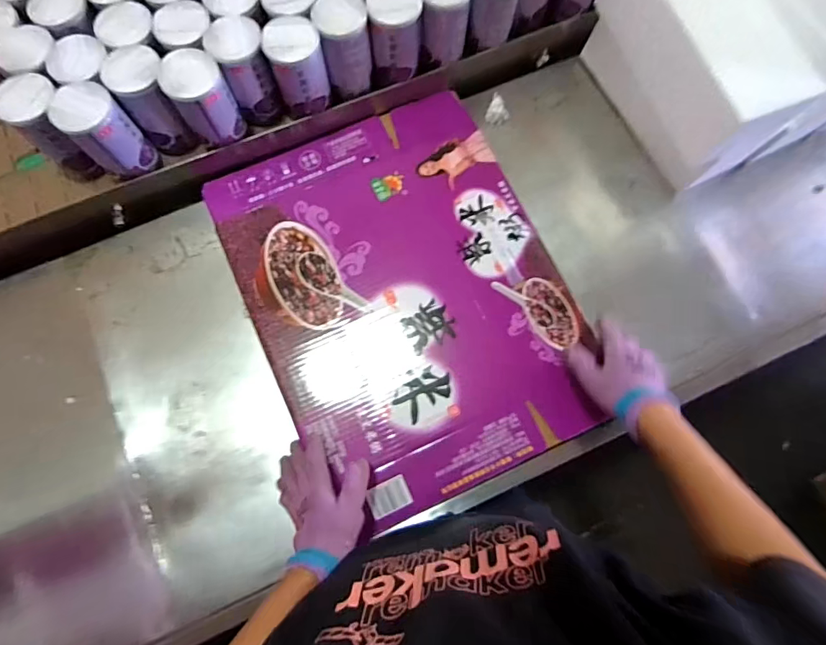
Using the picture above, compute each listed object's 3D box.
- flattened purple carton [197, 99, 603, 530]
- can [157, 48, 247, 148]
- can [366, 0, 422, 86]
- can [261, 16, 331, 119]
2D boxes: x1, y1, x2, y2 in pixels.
[{"bbox_3d":[-0.004,-0.044,0.592,0.369,0.014,0.485,-25,77,-7],"label":"flattened purple carton"},{"bbox_3d":[-0.252,-0.271,0.566,0.063,0.093,0.077,-33,85,-6],"label":"can"},{"bbox_3d":[-0.024,-0.362,0.602,0.066,0.110,0.067,0,77,-1],"label":"can"},{"bbox_3d":[-0.142,-0.316,0.581,0.064,0.092,0.068,0,77,-1],"label":"can"}]

